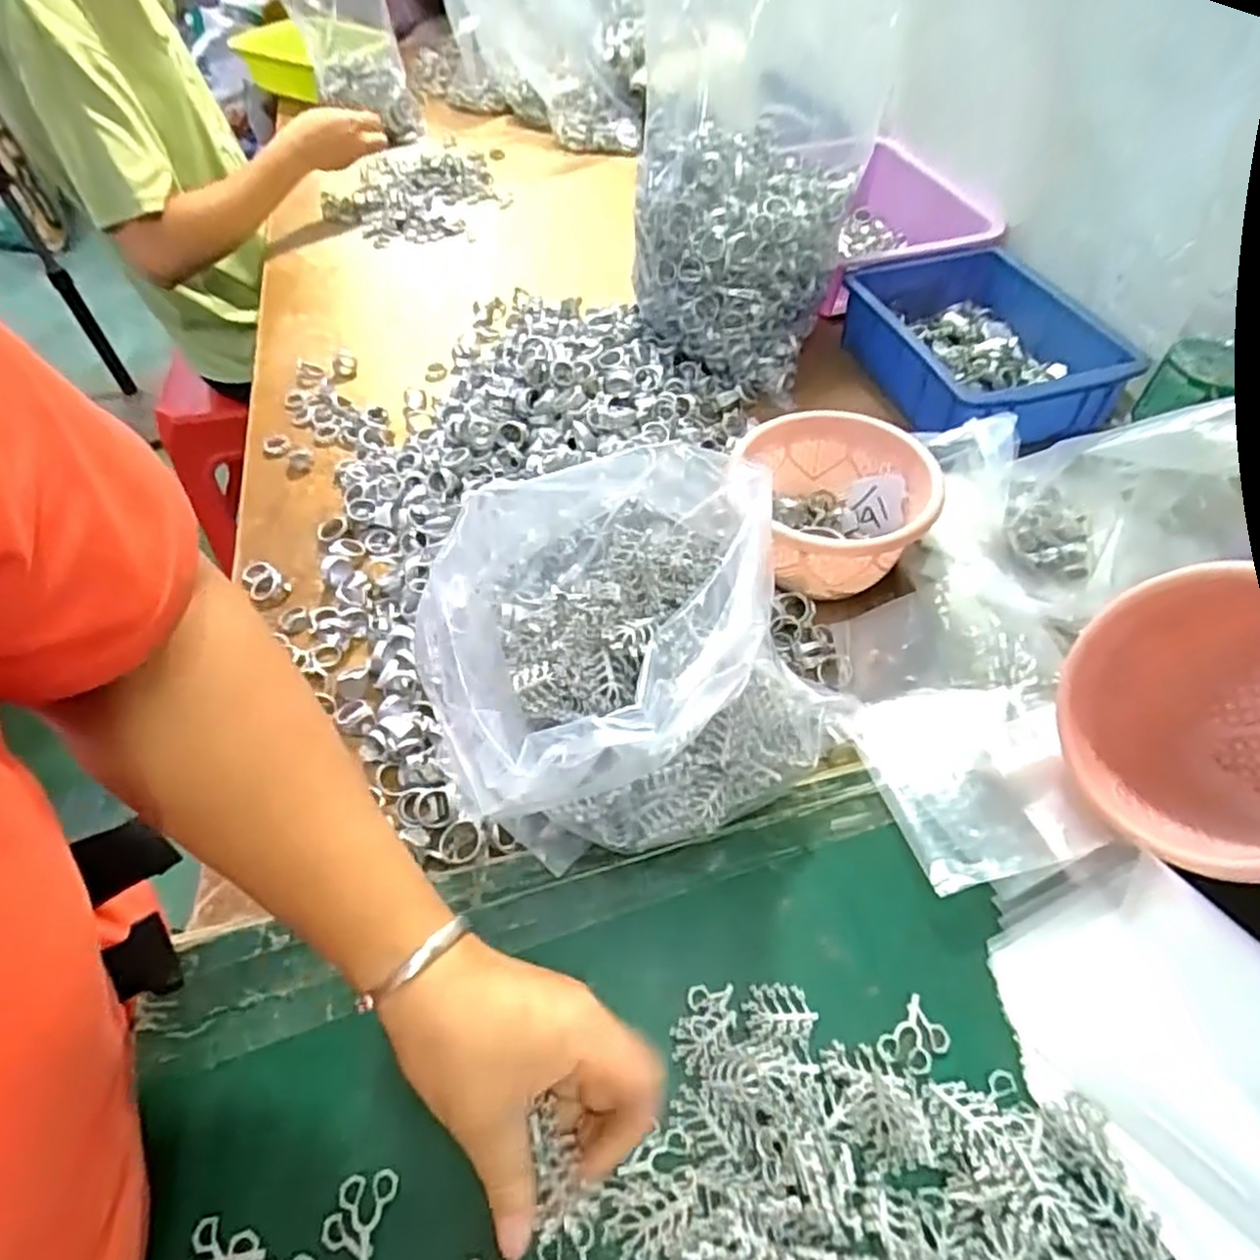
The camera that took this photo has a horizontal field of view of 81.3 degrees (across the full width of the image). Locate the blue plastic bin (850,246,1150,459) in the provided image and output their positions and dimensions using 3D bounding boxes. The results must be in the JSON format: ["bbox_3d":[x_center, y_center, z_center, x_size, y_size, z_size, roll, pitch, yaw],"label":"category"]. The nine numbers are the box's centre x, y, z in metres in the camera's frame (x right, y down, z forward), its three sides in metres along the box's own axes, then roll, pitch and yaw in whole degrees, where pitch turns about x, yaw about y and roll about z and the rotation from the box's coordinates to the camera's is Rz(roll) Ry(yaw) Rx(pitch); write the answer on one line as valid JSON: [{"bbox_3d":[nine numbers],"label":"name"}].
[{"bbox_3d":[0.316,-0.263,0.686,0.170,0.068,0.257,-13,52,-8],"label":"blue plastic bin"}]

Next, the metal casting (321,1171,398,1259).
[{"bbox_3d":[-0.122,0.262,0.328,0.025,0.004,0.035,12,53,12],"label":"metal casting"}]

